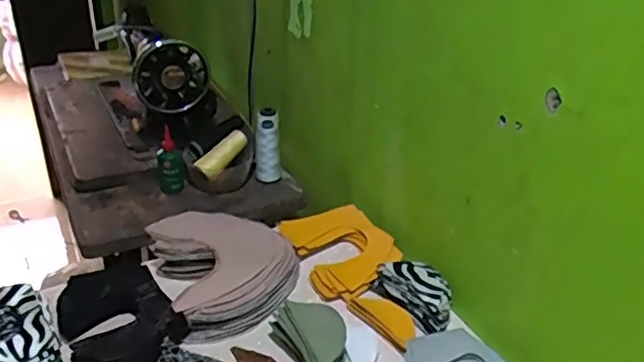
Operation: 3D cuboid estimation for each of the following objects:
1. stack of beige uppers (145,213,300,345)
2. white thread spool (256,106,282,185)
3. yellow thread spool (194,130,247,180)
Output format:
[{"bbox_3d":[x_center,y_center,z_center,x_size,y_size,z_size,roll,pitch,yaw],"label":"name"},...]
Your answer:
[{"bbox_3d":[-0.125,0.119,0.837,0.183,0.073,0.183,-12,33,-23],"label":"stack of beige uppers"},{"bbox_3d":[-0.099,-0.058,1.108,0.046,0.123,0.047,-1,30,-7],"label":"white thread spool"},{"bbox_3d":[-0.178,-0.048,1.079,0.032,0.035,0.105,28,63,37],"label":"yellow thread spool"}]

